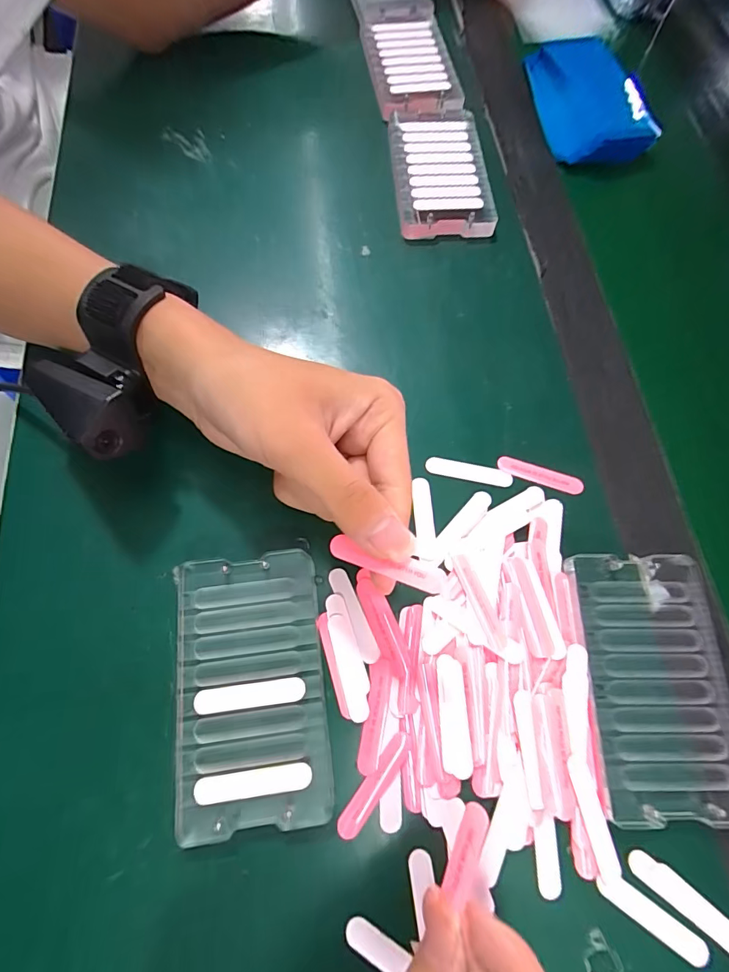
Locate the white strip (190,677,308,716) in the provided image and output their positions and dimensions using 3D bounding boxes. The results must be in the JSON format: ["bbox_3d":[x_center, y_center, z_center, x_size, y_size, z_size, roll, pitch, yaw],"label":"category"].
[{"bbox_3d":[-0.054,0.098,0.204,0.050,0.004,0.011,-5,71,-6],"label":"white strip"}]

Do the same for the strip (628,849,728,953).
[{"bbox_3d":[0.147,0.187,0.194,0.061,0.004,0.012,37,72,9],"label":"strip"}]

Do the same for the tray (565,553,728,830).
[{"bbox_3d":[0.146,0.097,0.221,0.068,0.011,0.122,1,70,-2],"label":"tray"}]

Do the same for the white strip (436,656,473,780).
[{"bbox_3d":[0.043,0.110,0.211,0.015,0.004,0.052,-2,71,-4],"label":"white strip"}]

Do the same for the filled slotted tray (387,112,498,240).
[{"bbox_3d":[0.057,-0.238,0.334,0.068,0.014,0.117,-4,71,-5],"label":"filled slotted tray"}]

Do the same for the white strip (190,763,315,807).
[{"bbox_3d":[-0.049,0.131,0.193,0.050,0.004,0.011,-5,71,-6],"label":"white strip"}]

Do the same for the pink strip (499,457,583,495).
[{"bbox_3d":[0.105,-0.007,0.261,0.051,0.004,0.012,18,70,2],"label":"pink strip"}]

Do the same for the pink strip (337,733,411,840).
[{"bbox_3d":[0.005,0.138,0.203,0.011,0.004,0.049,37,72,9],"label":"pink strip"}]

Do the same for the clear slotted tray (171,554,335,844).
[{"bbox_3d":[-0.055,0.094,0.213,0.068,0.012,0.119,-6,71,-5],"label":"clear slotted tray"}]

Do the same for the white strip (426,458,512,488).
[{"bbox_3d":[0.062,-0.009,0.260,0.051,0.004,0.011,11,70,0],"label":"white strip"}]

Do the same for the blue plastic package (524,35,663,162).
[{"bbox_3d":[0.188,-0.328,0.367,0.075,0.028,0.126,-5,71,-4],"label":"blue plastic package"}]

